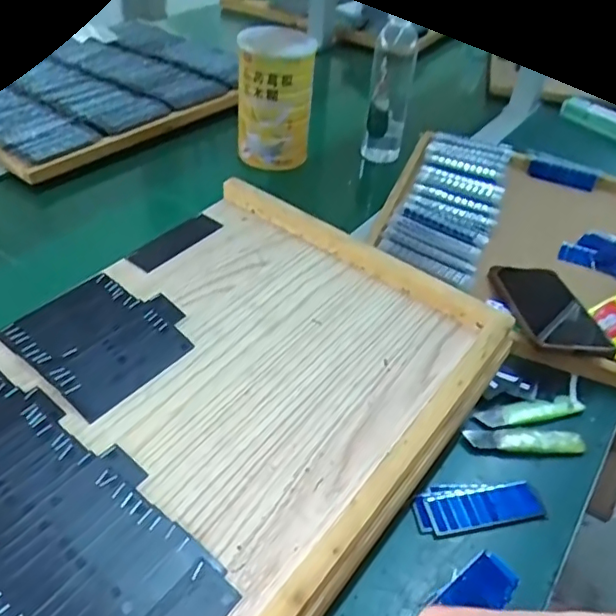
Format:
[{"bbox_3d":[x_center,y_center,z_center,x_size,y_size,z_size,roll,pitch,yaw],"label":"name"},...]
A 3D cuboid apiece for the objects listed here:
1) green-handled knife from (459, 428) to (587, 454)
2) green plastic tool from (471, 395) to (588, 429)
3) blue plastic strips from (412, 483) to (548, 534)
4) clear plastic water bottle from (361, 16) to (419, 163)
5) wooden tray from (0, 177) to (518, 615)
[{"bbox_3d":[0.186,0.113,0.502,0.102,0.011,0.021,2,42,-6],"label":"green-handled knife"},{"bbox_3d":[0.199,0.092,0.527,0.099,0.015,0.021,-6,43,-13],"label":"green plastic tool"},{"bbox_3d":[0.130,0.151,0.454,0.099,0.004,0.038,-4,42,-10],"label":"blue plastic strips"},{"bbox_3d":[0.118,-0.306,0.846,0.063,0.192,0.058,3,34,-8],"label":"clear plastic water bottle"},{"bbox_3d":[-0.099,0.074,0.371,0.304,0.030,0.499,30,45,24],"label":"wooden tray"}]

